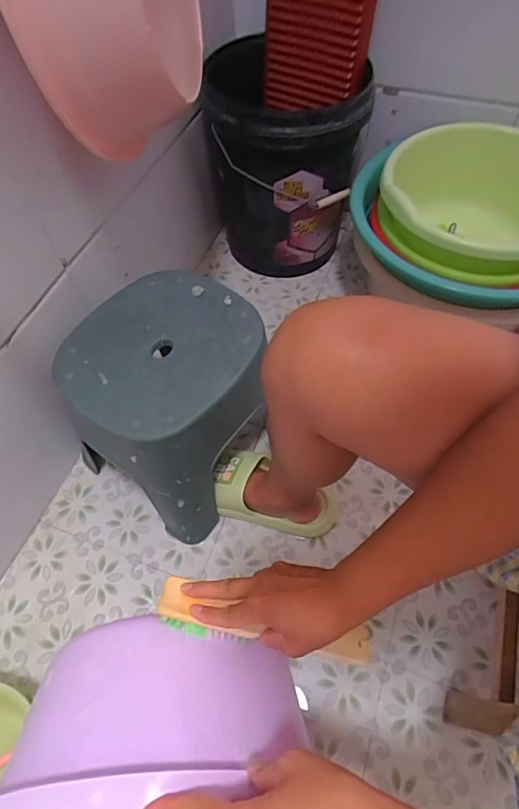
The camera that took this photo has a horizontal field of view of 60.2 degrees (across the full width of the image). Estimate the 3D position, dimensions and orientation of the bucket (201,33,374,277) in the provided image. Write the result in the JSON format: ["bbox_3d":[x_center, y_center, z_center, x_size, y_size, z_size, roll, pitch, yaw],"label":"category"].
[{"bbox_3d":[0.042,-0.455,0.927,0.281,0.392,0.281,-1,57,1],"label":"bucket"}]

